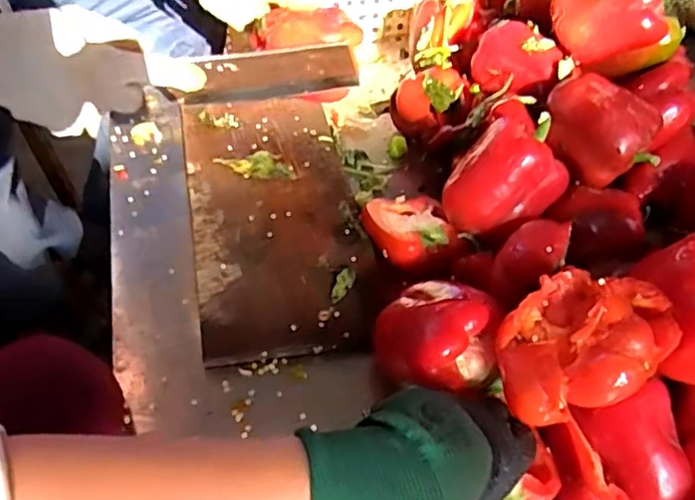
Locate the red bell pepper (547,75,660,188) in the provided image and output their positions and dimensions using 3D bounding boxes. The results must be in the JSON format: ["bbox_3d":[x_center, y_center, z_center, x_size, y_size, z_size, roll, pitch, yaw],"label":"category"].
[{"bbox_3d":[0.244,-0.117,0.606,0.107,0.069,0.084,19,47,15],"label":"red bell pepper"}]

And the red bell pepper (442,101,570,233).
[{"bbox_3d":[0.149,-0.063,0.568,0.089,0.117,0.073,34,18,-21],"label":"red bell pepper"}]

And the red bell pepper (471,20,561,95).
[{"bbox_3d":[0.179,-0.204,0.672,0.087,0.057,0.078,11,45,8],"label":"red bell pepper"}]

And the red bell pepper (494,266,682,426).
[{"bbox_3d":[0.156,0.061,0.416,0.113,0.051,0.086,-16,53,0],"label":"red bell pepper"}]

